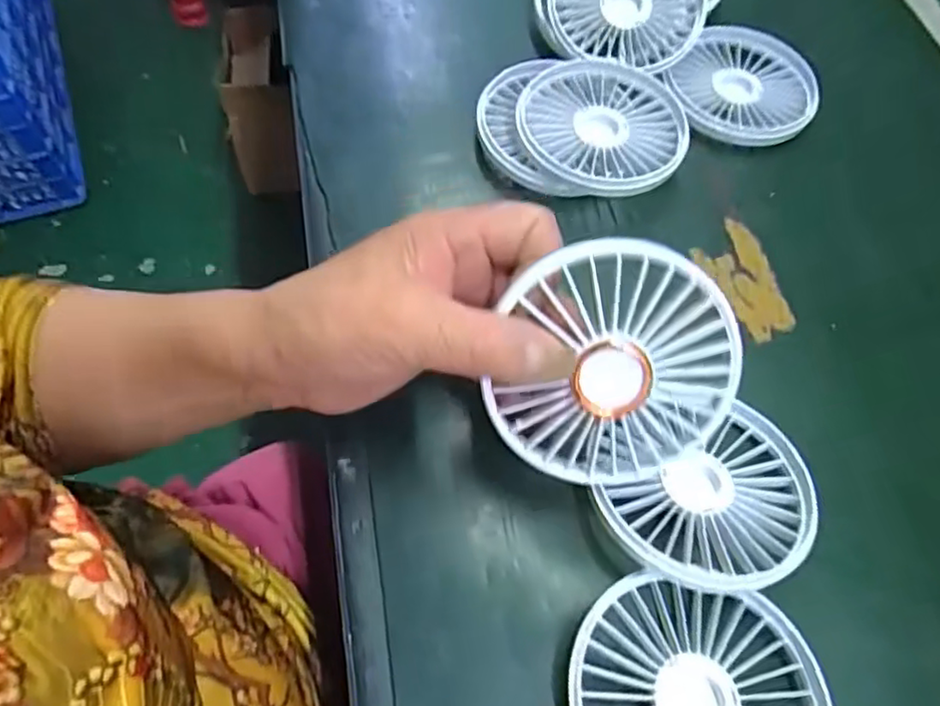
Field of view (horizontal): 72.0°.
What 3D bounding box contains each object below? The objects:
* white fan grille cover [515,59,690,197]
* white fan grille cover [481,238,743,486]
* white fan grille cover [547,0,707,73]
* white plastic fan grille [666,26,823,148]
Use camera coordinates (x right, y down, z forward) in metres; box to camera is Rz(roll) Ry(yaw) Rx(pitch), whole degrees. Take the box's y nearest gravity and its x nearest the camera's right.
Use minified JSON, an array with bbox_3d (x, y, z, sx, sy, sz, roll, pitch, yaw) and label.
[{"bbox_3d":[0.070,-0.123,0.344,0.086,0.014,0.091,14,65,2],"label":"white fan grille cover"},{"bbox_3d":[0.051,0.006,0.225,0.082,0.088,0.010,12,21,-2],"label":"white fan grille cover"},{"bbox_3d":[0.093,-0.208,0.384,0.089,0.021,0.089,9,87,-1],"label":"white fan grille cover"},{"bbox_3d":[0.163,-0.160,0.379,0.079,0.014,0.091,26,63,9],"label":"white plastic fan grille"}]

